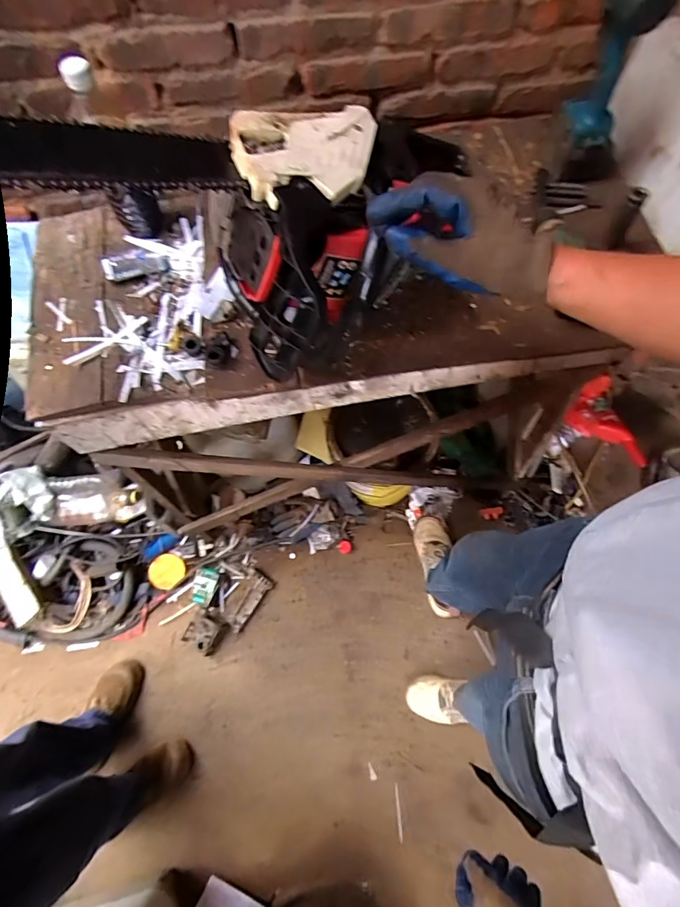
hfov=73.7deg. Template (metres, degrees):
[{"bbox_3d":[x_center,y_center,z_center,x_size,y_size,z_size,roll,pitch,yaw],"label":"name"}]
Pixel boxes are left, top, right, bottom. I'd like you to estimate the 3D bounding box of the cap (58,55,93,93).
[{"bbox_3d":[-0.316,-0.457,0.545,0.036,0.028,0.028,-24,69,-9],"label":"cap"}]

